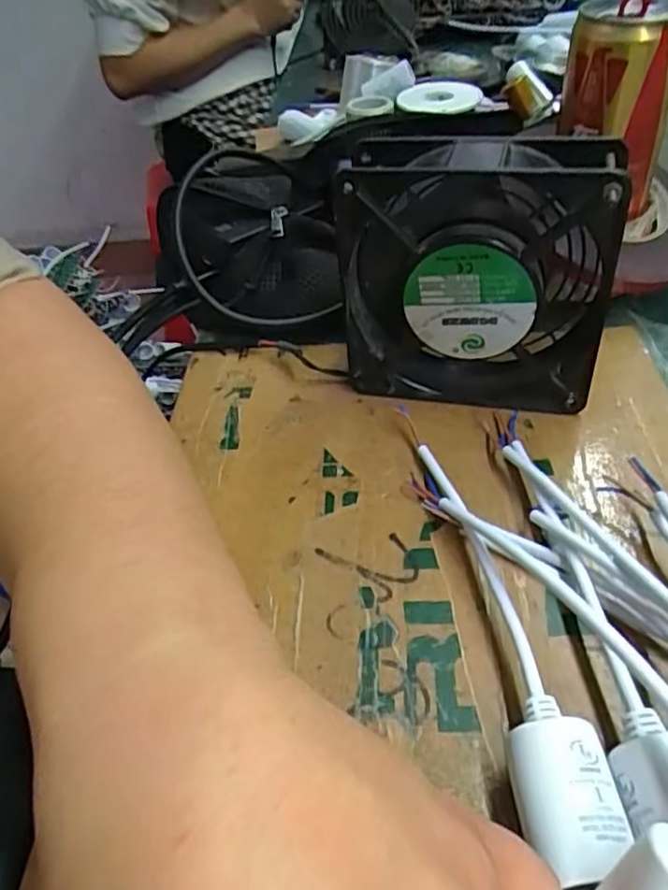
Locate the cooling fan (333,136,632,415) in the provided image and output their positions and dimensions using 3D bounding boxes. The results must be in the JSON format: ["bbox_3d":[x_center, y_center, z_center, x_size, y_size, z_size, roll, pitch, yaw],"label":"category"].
[{"bbox_3d":[0.068,-0.080,0.315,0.119,0.122,0.045,10,46,17],"label":"cooling fan"}]

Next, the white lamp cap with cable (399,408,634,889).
[{"bbox_3d":[0.057,0.052,0.246,0.028,0.028,0.198,-8,43,-1],"label":"white lamp cap with cable"}]

